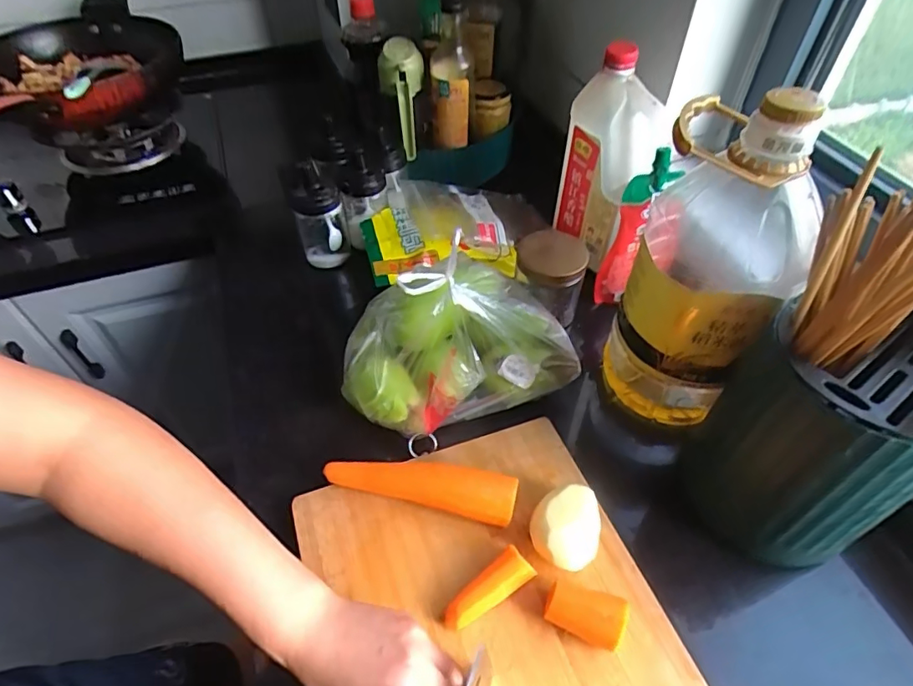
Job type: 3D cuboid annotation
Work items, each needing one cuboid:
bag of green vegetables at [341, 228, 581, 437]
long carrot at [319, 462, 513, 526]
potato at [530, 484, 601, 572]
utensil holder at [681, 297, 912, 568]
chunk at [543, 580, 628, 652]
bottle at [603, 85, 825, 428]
[{"bbox_3d":[0.001,-0.019,0.545,0.242,0.139,0.144,-17,51,-14],"label":"bag of green vegetables"},{"bbox_3d":[-0.034,0.127,0.493,0.175,0.043,0.043,13,50,11],"label":"long carrot"},{"bbox_3d":[0.095,0.160,0.468,0.058,0.041,0.072,11,50,10],"label":"potato"},{"bbox_3d":[0.292,0.077,0.448,0.139,0.196,0.147,-30,56,-24],"label":"utensil holder"},{"bbox_3d":[0.101,0.214,0.422,0.060,0.040,0.034,15,51,12],"label":"chunk"},{"bbox_3d":[0.237,-0.069,0.516,0.126,0.309,0.153,21,52,17],"label":"bottle"}]

